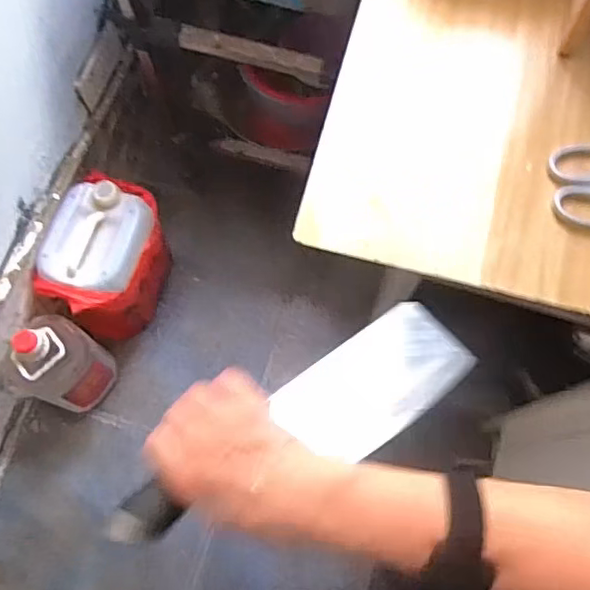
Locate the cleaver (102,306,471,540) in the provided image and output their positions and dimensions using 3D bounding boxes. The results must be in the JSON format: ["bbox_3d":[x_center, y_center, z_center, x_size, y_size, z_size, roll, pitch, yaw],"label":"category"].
[{"bbox_3d":[0.012,0.092,0.430,0.297,0.028,0.082,-24,72,-27],"label":"cleaver"}]

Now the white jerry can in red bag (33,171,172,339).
[{"bbox_3d":[-0.416,-0.064,1.335,0.195,0.321,0.321,19,72,6],"label":"white jerry can in red bag"}]

